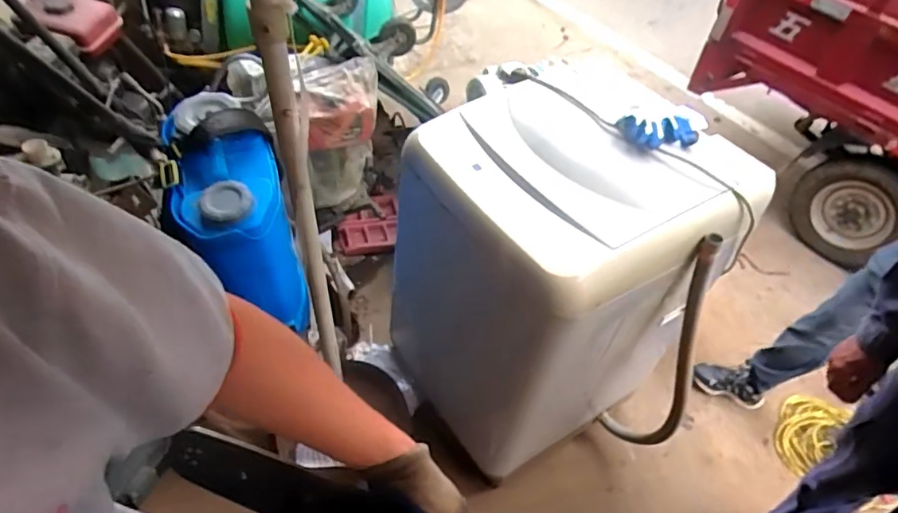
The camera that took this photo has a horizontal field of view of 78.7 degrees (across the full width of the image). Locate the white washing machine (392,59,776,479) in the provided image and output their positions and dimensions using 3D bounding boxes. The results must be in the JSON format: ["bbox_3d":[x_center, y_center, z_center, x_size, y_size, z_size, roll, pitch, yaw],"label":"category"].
[{"bbox_3d":[0.216,0.068,1.403,0.540,0.966,0.634,-24,54,-25],"label":"white washing machine"}]

